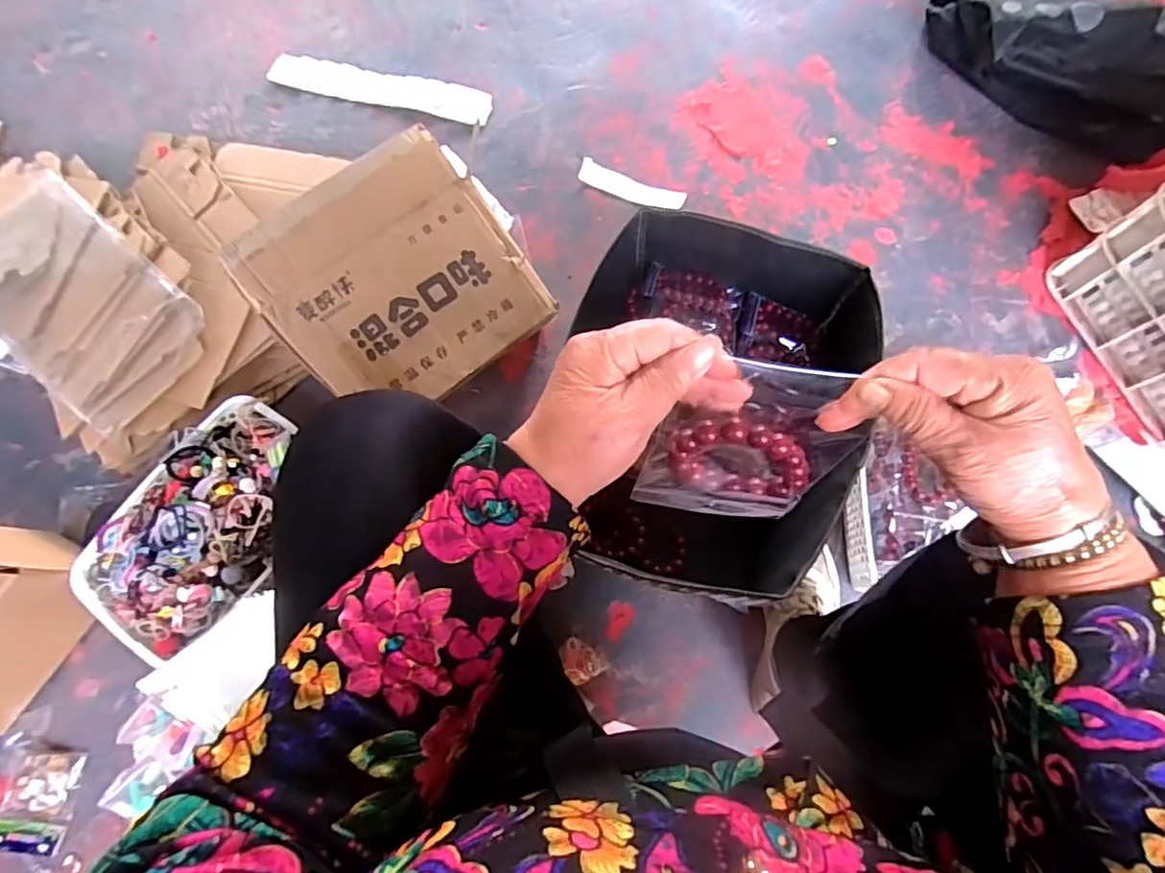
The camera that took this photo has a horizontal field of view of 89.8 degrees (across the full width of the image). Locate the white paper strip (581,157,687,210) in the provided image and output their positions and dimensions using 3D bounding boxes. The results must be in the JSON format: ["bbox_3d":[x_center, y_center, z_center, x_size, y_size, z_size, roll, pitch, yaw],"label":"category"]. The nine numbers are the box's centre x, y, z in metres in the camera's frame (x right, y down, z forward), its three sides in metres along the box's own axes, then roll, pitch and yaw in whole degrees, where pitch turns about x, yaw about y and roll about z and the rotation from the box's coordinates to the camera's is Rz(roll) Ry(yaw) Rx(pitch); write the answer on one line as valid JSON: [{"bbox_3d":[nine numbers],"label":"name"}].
[{"bbox_3d":[0.078,-0.393,0.923,0.171,0.017,0.036,23,75,7],"label":"white paper strip"}]

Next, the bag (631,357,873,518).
[{"bbox_3d":[0.098,0.010,0.356,0.107,0.170,0.021,11,60,2],"label":"bag"}]

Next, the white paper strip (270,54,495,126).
[{"bbox_3d":[-0.340,-0.587,0.984,0.384,0.013,0.071,14,74,5],"label":"white paper strip"}]

